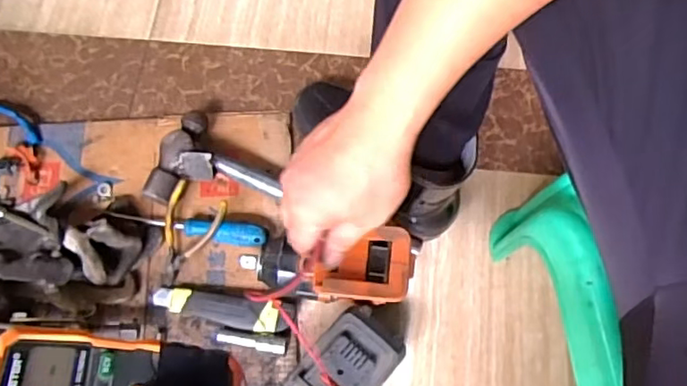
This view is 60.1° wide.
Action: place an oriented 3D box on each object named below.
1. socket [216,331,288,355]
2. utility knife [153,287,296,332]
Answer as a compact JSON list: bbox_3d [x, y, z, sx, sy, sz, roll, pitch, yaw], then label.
[{"bbox_3d":[-0.100,0.164,0.654,0.077,0.014,0.019,8,69,4],"label":"socket"},{"bbox_3d":[-0.136,0.128,0.669,0.160,0.021,0.035,12,69,5],"label":"utility knife"}]

